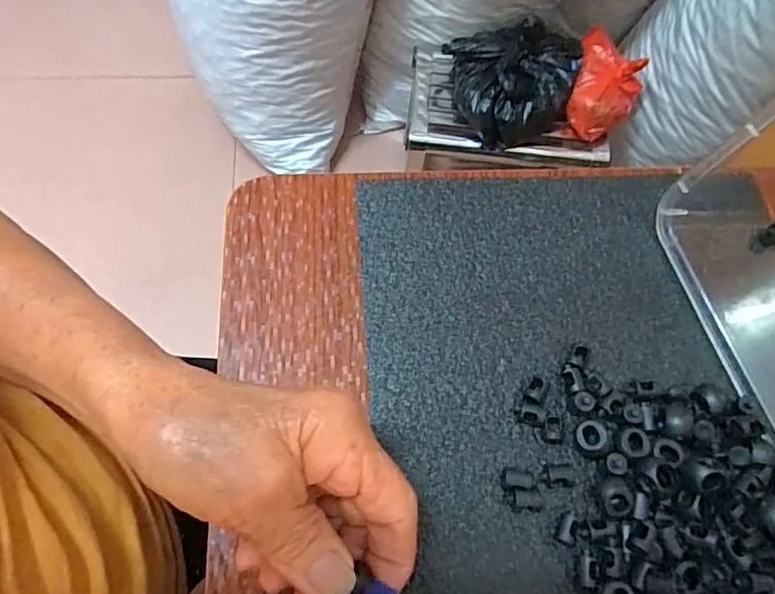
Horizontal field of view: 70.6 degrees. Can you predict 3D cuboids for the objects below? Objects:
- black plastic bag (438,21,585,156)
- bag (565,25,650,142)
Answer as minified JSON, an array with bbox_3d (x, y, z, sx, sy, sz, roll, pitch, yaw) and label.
[{"bbox_3d":[0.179,-0.298,0.755,0.181,0.079,0.153,1,65,-3],"label":"black plastic bag"},{"bbox_3d":[0.310,-0.308,0.777,0.089,0.063,0.167,16,65,4],"label":"bag"}]

